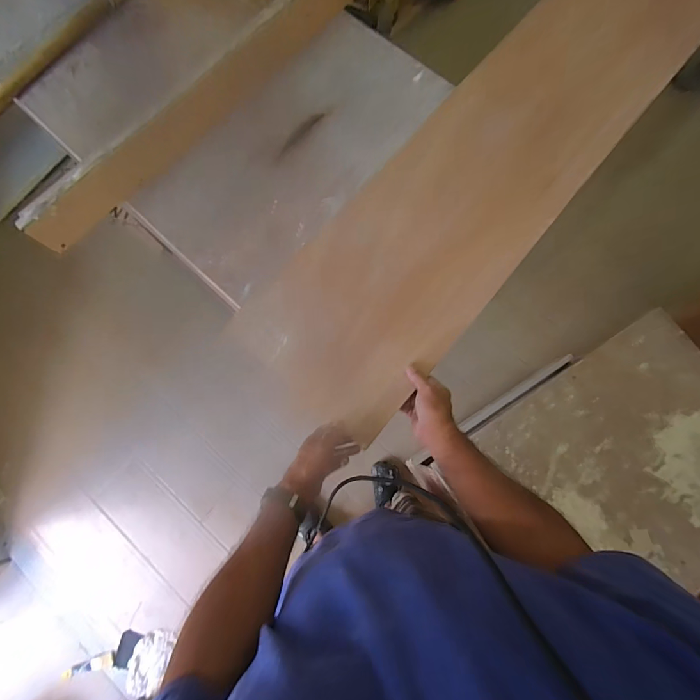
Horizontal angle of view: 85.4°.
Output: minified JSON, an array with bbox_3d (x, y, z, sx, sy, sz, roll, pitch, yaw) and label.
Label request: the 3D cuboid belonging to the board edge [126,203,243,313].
[{"bbox_3d":[-0.304,-0.170,0.688,0.307,0.014,0.014,42,80,10],"label":"board edge"}]

